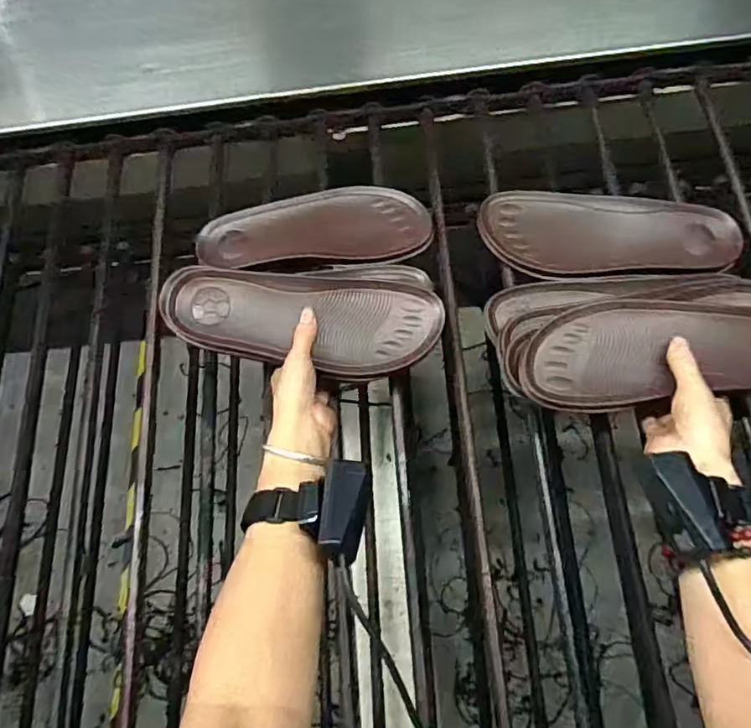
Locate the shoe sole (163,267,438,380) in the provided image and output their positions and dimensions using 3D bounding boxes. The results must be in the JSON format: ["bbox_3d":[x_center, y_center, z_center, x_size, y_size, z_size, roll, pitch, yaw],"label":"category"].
[{"bbox_3d":[-0.069,-0.044,0.552,0.257,0.037,0.098,7,74,-2],"label":"shoe sole"}]

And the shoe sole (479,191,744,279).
[{"bbox_3d":[0.246,-0.137,0.609,0.256,0.030,0.093,3,71,7],"label":"shoe sole"}]

